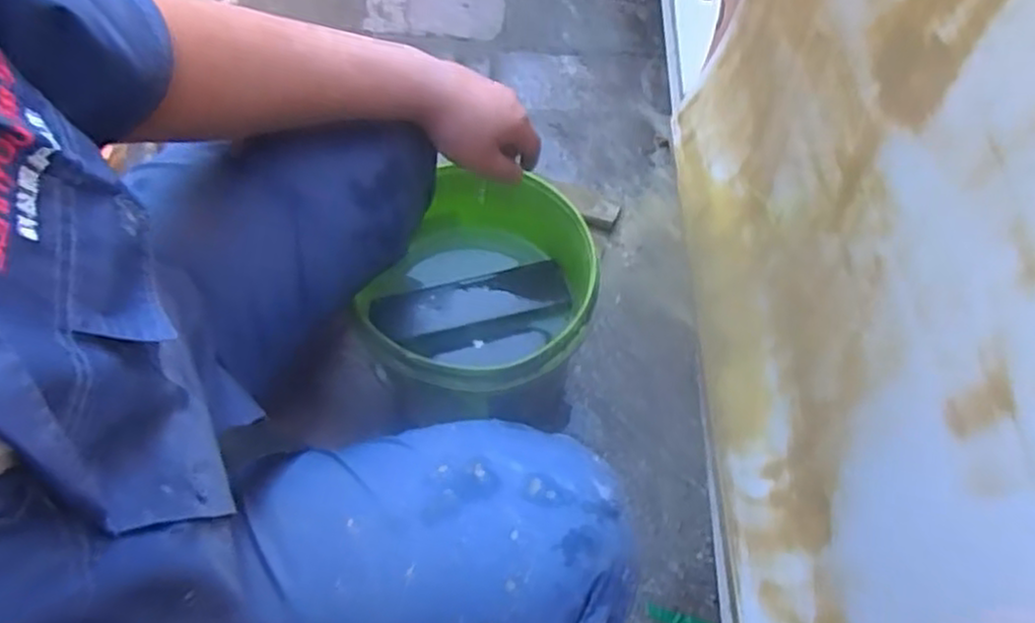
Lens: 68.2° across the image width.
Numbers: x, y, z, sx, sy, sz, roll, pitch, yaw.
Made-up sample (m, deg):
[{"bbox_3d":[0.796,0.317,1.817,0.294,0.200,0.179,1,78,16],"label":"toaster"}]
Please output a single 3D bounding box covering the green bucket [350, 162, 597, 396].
[{"bbox_3d":[-0.040,-0.007,0.886,0.232,0.213,0.257,28,70,9],"label":"green bucket"}]

